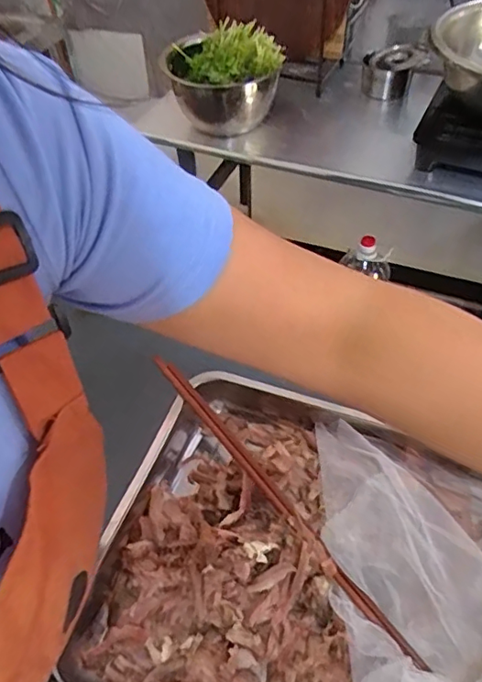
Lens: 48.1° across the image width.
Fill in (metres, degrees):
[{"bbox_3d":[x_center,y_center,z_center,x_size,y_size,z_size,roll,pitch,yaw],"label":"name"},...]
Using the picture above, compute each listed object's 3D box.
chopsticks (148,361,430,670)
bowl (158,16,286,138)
[{"bbox_3d":[0.025,0.139,0.527,0.015,0.017,0.385,-31,55,-21],"label":"chopsticks"},{"bbox_3d":[-0.045,-0.573,1.185,0.215,0.147,0.212,-2,50,2],"label":"bowl"}]

